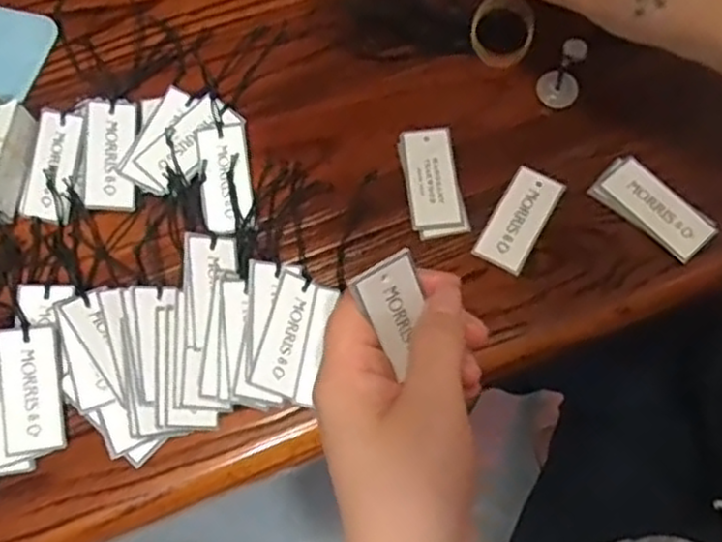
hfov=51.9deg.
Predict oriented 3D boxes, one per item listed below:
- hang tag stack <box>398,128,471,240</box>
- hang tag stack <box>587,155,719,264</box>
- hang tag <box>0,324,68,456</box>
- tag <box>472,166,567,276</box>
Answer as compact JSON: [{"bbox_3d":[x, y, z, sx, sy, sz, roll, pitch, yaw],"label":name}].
[{"bbox_3d":[0.037,-0.046,0.384,0.028,0.006,0.060,-9,68,-2],"label":"hang tag stack"},{"bbox_3d":[0.145,-0.032,0.366,0.058,0.007,0.028,42,75,17],"label":"hang tag stack"},{"bbox_3d":[-0.152,0.054,0.342,0.025,0.004,0.058,-7,80,-20],"label":"hang tag"},{"bbox_3d":[0.081,-0.027,0.376,0.026,0.004,0.057,27,72,12],"label":"tag"}]

